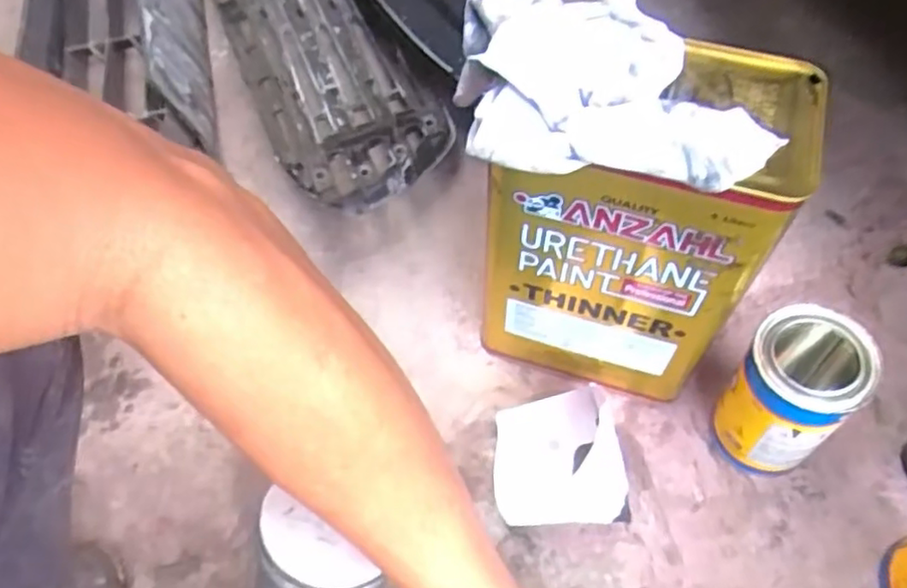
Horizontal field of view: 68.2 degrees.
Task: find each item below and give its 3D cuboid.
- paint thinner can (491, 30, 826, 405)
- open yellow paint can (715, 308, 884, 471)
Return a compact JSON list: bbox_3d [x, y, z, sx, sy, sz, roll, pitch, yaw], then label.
[{"bbox_3d":[0.112,-0.032,0.460,0.171,0.247,0.108,7,59,7],"label":"paint thinner can"},{"bbox_3d":[0.226,0.074,0.460,0.063,0.137,0.077,-38,64,-18],"label":"open yellow paint can"}]

